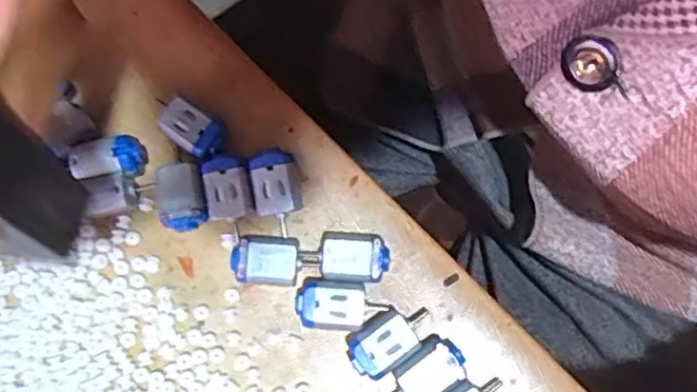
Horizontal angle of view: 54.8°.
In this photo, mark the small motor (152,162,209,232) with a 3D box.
[{"bbox_3d":[-0.069,0.001,0.282,0.019,0.017,0.028,-13,80,-3],"label":"small motor"}]

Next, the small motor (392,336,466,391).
[{"bbox_3d":[0.029,0.072,0.270,0.035,0.013,0.020,-36,82,-7],"label":"small motor"}]

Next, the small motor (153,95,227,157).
[{"bbox_3d":[-0.067,-0.028,0.285,0.031,0.012,0.017,35,81,5],"label":"small motor"}]

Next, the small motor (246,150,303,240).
[{"bbox_3d":[-0.030,-0.001,0.281,0.019,0.018,0.032,-12,80,-3],"label":"small motor"}]

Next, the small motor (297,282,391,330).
[{"bbox_3d":[-0.003,0.045,0.275,0.036,0.013,0.018,0,80,-1],"label":"small motor"}]

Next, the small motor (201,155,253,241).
[{"bbox_3d":[-0.050,0.000,0.282,0.018,0.016,0.031,-12,80,-3],"label":"small motor"}]

